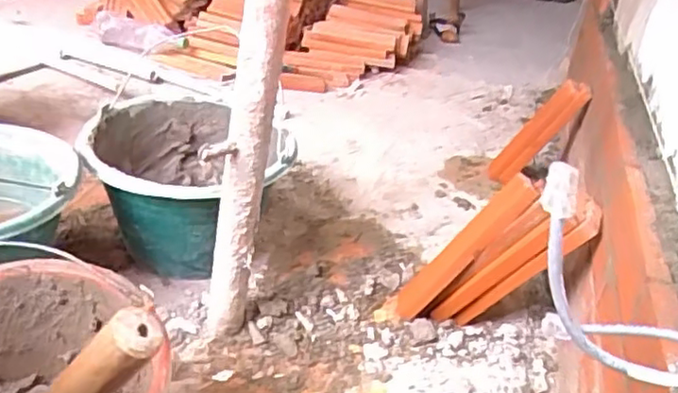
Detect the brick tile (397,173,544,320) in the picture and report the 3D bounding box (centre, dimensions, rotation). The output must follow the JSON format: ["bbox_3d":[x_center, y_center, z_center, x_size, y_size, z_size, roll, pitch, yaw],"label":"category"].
[{"bbox_3d":[0.159,0.065,0.835,0.028,0.247,0.042,35,22,-15],"label":"brick tile"}]

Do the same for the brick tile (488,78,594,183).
[{"bbox_3d":[0.373,-0.117,1.246,0.048,0.253,0.059,-26,70,-45],"label":"brick tile"}]

